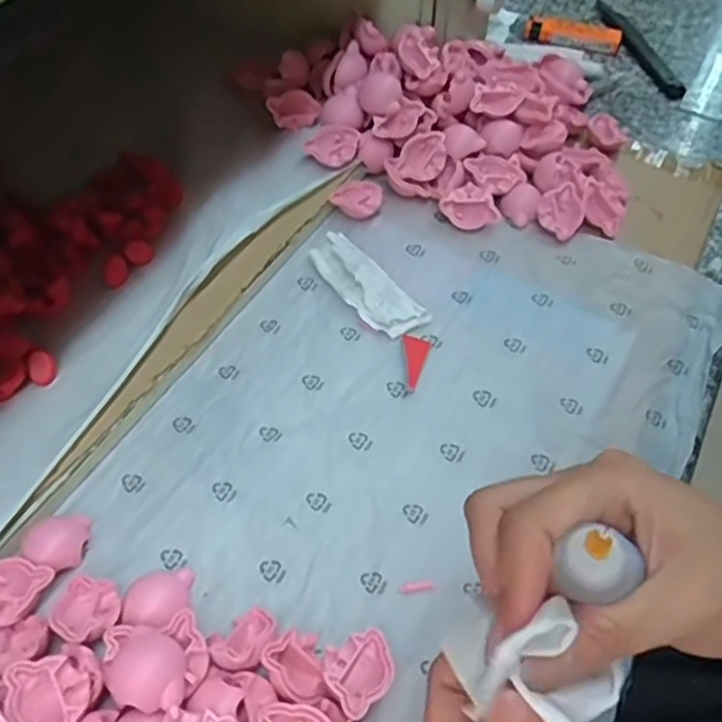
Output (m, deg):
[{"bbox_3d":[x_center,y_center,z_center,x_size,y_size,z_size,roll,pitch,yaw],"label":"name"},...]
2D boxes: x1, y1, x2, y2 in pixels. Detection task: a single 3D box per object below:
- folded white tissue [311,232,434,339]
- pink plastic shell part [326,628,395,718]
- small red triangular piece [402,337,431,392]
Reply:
[{"bbox_3d":[0.002,-0.046,0.411,0.030,0.005,0.083,-32,64,-23],"label":"folded white tissue"},{"bbox_3d":[0.000,0.125,0.286,0.026,0.009,0.035,26,39,23],"label":"pink plastic shell part"},{"bbox_3d":[0.028,0.001,0.386,0.014,0.004,0.034,11,56,3],"label":"small red triangular piece"}]

